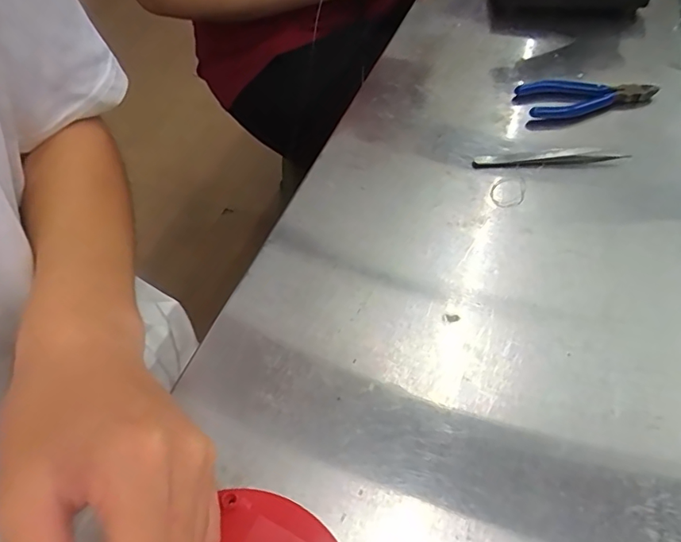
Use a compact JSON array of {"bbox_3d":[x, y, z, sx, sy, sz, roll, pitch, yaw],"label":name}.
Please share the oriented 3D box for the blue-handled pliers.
[{"bbox_3d":[0.232,-0.167,0.477,0.127,0.020,0.040,-10,51,-7],"label":"blue-handled pliers"}]

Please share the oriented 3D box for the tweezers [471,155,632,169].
[{"bbox_3d":[0.178,-0.094,0.424,0.130,0.005,0.015,-5,51,-3],"label":"tweezers"}]

